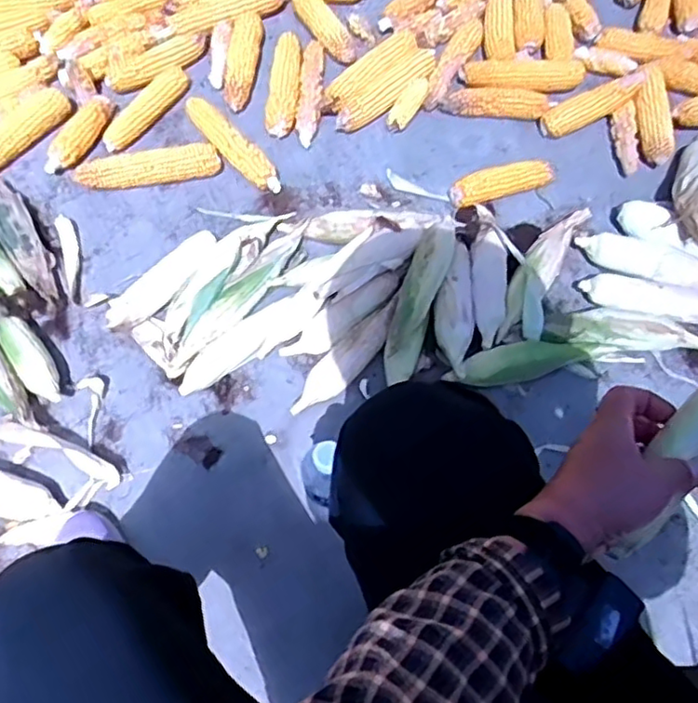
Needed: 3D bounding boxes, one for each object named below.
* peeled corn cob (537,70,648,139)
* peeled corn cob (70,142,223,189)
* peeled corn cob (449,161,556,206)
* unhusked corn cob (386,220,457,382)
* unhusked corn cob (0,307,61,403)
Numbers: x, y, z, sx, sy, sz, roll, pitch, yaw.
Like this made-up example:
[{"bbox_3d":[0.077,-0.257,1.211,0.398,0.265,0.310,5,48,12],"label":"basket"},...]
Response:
[{"bbox_3d":[0.427,-0.425,1.104,0.209,0.042,0.056,-28,71,-11],"label":"peeled corn cob"},{"bbox_3d":[-0.324,-0.293,1.058,0.233,0.044,0.053,-8,68,-4],"label":"peeled corn cob"},{"bbox_3d":[0.247,-0.272,1.050,0.171,0.050,0.048,-17,69,-7],"label":"peeled corn cob"},{"bbox_3d":[0.098,-0.075,0.921,0.054,0.062,0.268,18,81,7],"label":"unhusked corn cob"},{"bbox_3d":[-0.455,0.004,0.930,0.047,0.043,0.169,-34,72,-13],"label":"unhusked corn cob"}]

